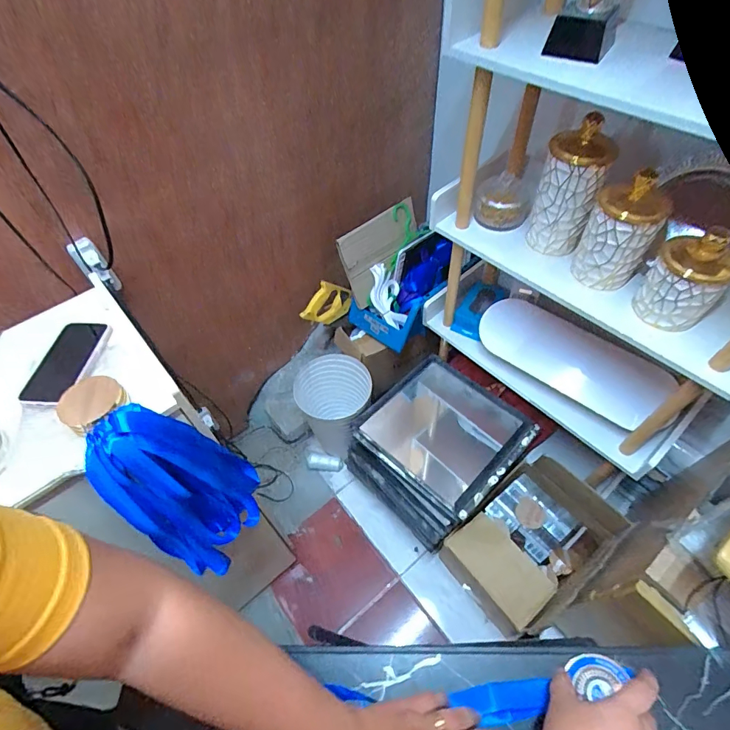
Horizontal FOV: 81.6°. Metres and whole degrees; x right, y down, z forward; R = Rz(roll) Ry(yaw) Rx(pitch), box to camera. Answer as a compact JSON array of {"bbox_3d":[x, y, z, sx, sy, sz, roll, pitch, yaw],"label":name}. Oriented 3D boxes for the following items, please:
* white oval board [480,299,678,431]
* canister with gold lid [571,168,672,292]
[{"bbox_3d":[0.469,-0.013,0.975,0.406,0.148,0.026,30,19,12],"label":"white oval board"},{"bbox_3d":[0.412,-0.213,0.691,0.102,0.171,0.083,29,60,22],"label":"canister with gold lid"}]

